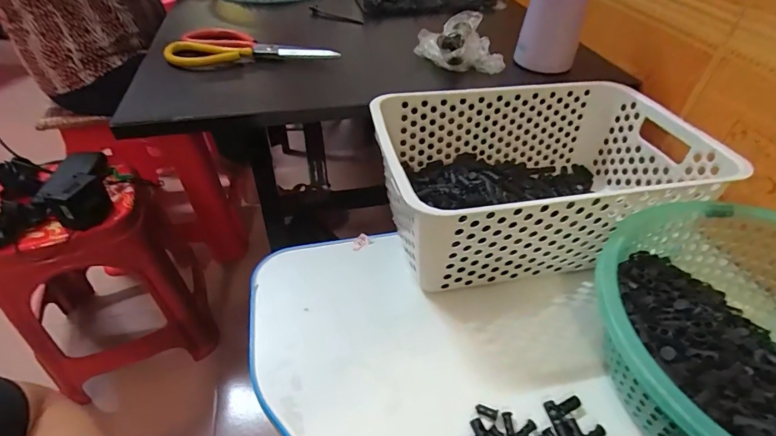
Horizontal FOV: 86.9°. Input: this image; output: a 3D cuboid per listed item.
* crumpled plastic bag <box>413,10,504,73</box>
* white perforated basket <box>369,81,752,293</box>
[{"bbox_3d":[0.087,-0.222,0.525,0.096,0.044,0.094,-10,44,-13],"label":"crumpled plastic bag"},{"bbox_3d":[0.149,-0.041,0.431,0.307,0.117,0.203,-8,43,-11],"label":"white perforated basket"}]

